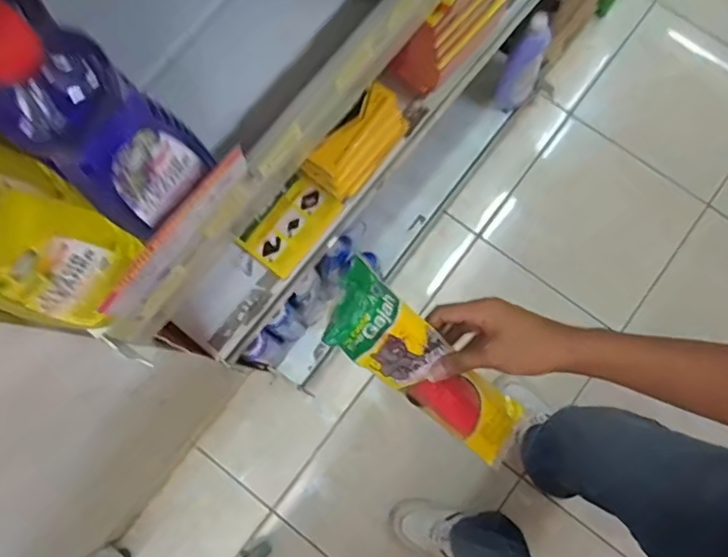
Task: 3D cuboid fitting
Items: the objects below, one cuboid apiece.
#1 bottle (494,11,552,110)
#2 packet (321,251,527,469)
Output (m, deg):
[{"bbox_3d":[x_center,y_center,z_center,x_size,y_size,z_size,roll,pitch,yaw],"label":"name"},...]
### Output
[{"bbox_3d":[0.336,-0.447,1.158,0.070,0.260,0.080,27,80,5],"label":"bottle"},{"bbox_3d":[0.067,0.095,0.544,0.071,0.021,0.282,-51,123,-9],"label":"packet"}]

